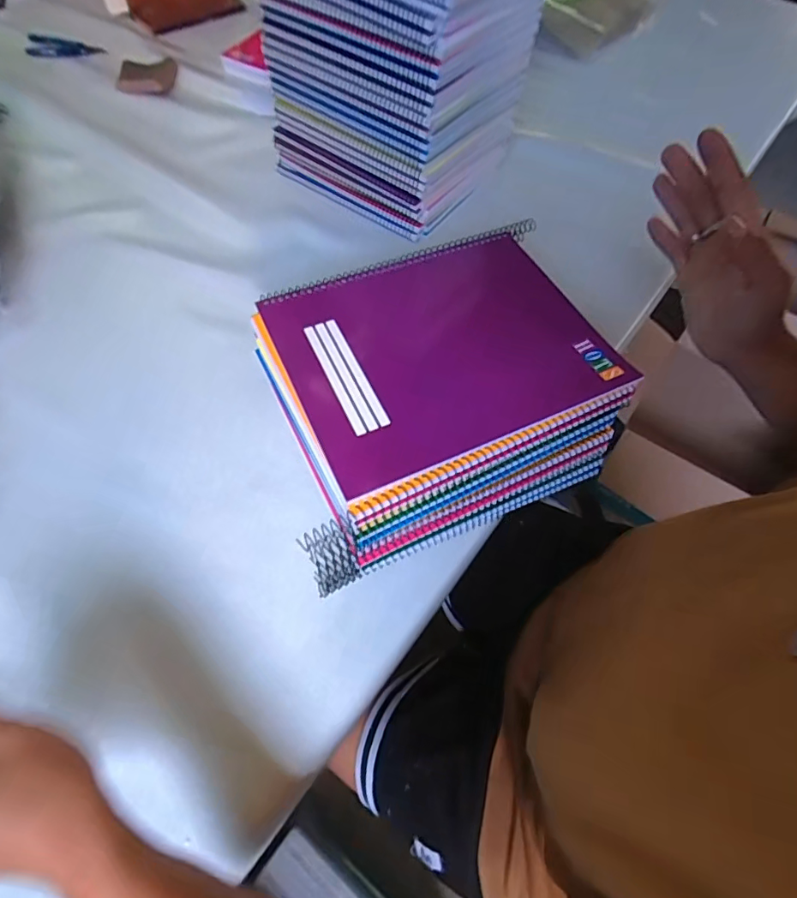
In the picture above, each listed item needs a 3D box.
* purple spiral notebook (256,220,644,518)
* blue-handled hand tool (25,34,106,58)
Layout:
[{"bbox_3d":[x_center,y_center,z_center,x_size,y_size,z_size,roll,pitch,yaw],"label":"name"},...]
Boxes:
[{"bbox_3d":[0.037,-0.087,0.388,0.249,0.011,0.201,-22,64,-16],"label":"purple spiral notebook"},{"bbox_3d":[-0.570,-0.683,0.816,0.126,0.008,0.074,1,60,-4],"label":"blue-handled hand tool"}]

